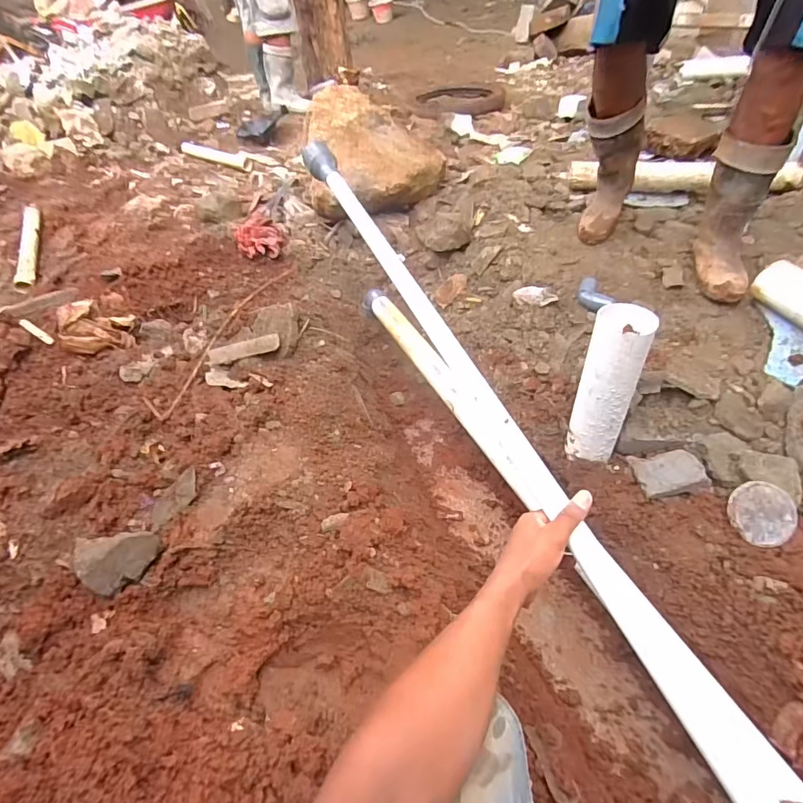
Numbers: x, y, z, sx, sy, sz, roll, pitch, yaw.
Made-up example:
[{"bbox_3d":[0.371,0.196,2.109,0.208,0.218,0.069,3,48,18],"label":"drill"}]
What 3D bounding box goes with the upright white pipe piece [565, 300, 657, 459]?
[{"bbox_3d":[0.364,-0.024,0.841,0.093,0.300,0.095,20,52,26],"label":"upright white pipe piece"}]

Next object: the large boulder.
[{"bbox_3d":[-0.087,-0.824,1.632,0.458,0.368,0.353,-5,45,5],"label":"large boulder"}]

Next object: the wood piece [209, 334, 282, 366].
[{"bbox_3d":[-0.358,-0.116,1.080,0.166,0.014,0.046,-17,73,2],"label":"wood piece"}]

